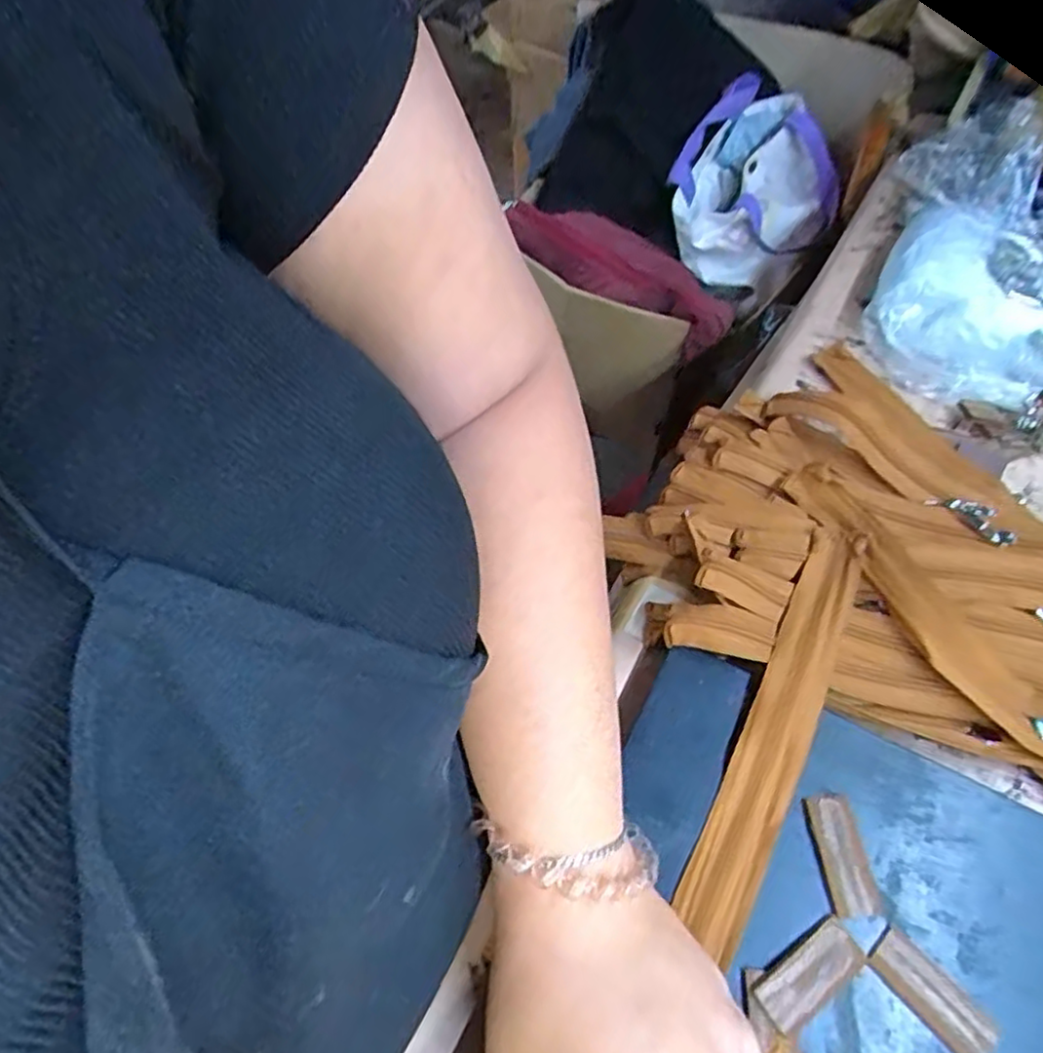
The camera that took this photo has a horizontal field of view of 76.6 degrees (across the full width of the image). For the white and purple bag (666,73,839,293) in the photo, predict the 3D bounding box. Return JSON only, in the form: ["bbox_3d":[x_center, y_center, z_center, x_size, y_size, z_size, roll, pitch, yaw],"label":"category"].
[{"bbox_3d":[0.258,-0.370,0.735,0.170,0.125,0.193,18,61,12],"label":"white and purple bag"}]

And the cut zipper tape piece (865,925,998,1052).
[{"bbox_3d":[0.169,0.194,0.273,0.020,0.004,0.049,-37,64,-19],"label":"cut zipper tape piece"}]

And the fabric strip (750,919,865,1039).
[{"bbox_3d":[0.120,0.188,0.277,0.049,0.006,0.020,-30,62,-16],"label":"fabric strip"}]

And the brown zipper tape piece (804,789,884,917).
[{"bbox_3d":[0.146,0.148,0.299,0.023,0.004,0.049,-4,59,-1],"label":"brown zipper tape piece"}]

